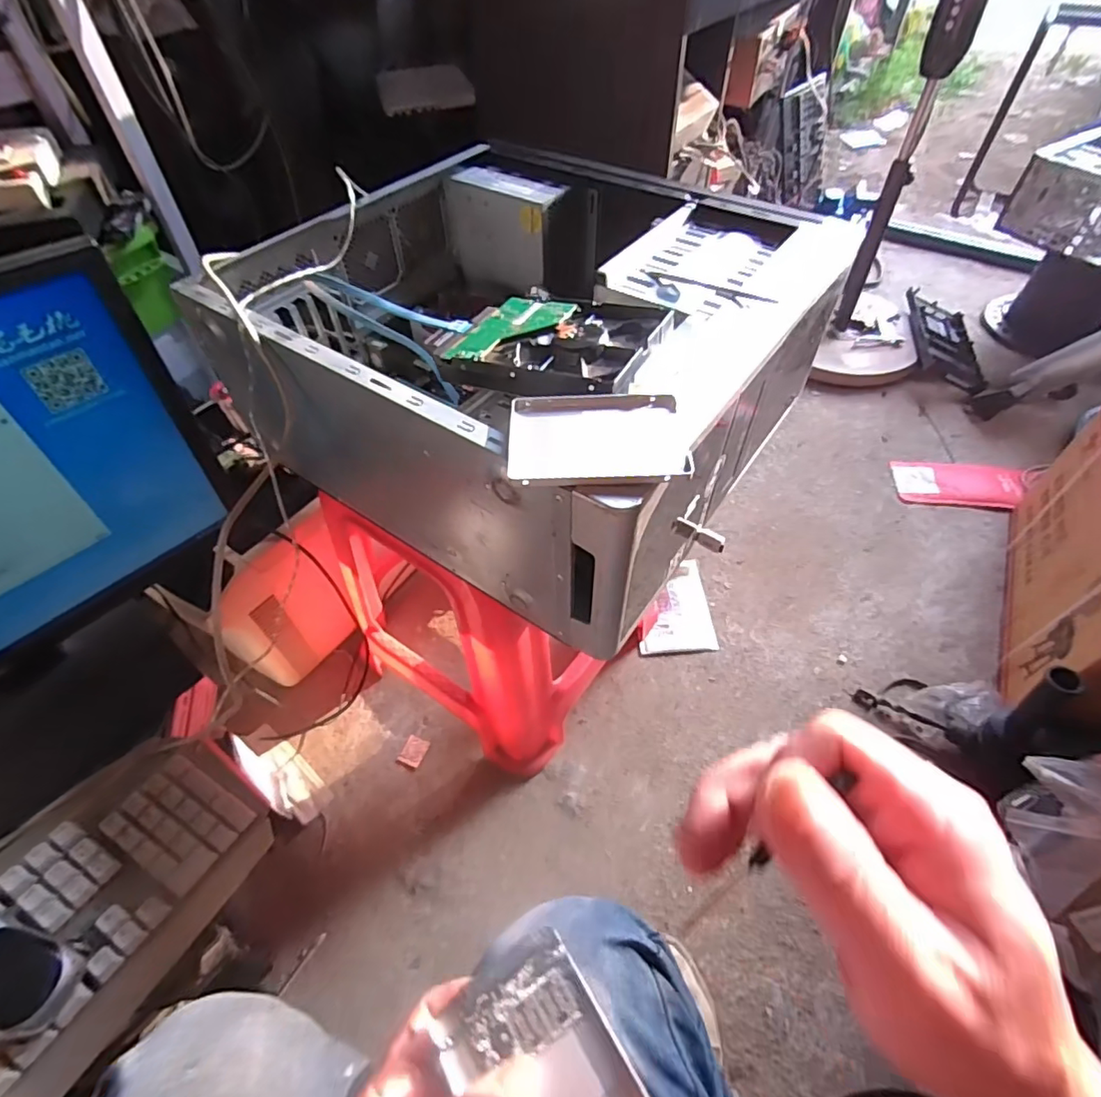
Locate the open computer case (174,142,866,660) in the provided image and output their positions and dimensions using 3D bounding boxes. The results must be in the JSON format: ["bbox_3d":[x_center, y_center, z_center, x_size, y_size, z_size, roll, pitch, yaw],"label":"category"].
[{"bbox_3d":[-0.020,-0.199,0.527,0.454,0.156,0.418,27,57,20],"label":"open computer case"}]

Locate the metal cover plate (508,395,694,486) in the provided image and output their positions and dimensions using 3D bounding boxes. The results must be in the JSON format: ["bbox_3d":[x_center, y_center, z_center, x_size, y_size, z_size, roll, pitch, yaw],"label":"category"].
[{"bbox_3d":[0.027,-0.065,0.327,0.100,0.007,0.071,-1,52,0],"label":"metal cover plate"}]

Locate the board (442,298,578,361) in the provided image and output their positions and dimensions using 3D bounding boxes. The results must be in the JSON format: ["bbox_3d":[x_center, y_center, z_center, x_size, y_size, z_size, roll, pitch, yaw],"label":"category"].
[{"bbox_3d":[-0.031,-0.165,0.421,0.061,0.010,0.097,30,58,22],"label":"board"}]

